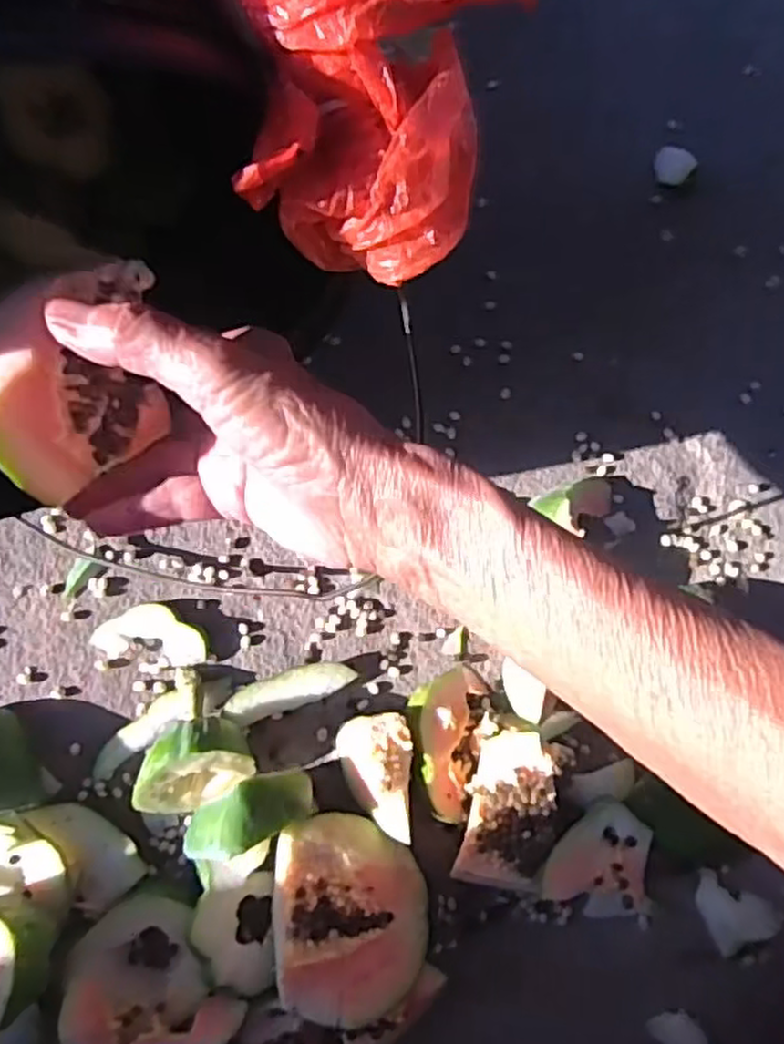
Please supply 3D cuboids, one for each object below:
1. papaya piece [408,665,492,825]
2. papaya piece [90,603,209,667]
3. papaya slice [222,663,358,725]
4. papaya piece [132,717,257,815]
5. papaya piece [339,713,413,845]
[{"bbox_3d":[0.033,0.133,0.445,0.045,0.030,0.087,16,82,-4],"label":"papaya piece"},{"bbox_3d":[-0.146,0.069,0.448,0.068,0.012,0.033,13,82,-4],"label":"papaya piece"},{"bbox_3d":[-0.063,0.103,0.450,0.079,0.010,0.021,-21,86,-8],"label":"papaya slice"},{"bbox_3d":[-0.115,0.139,0.417,0.065,0.051,0.049,-30,87,-8],"label":"papaya piece"},{"bbox_3d":[-0.010,0.148,0.434,0.040,0.036,0.067,1,83,-6],"label":"papaya piece"}]

